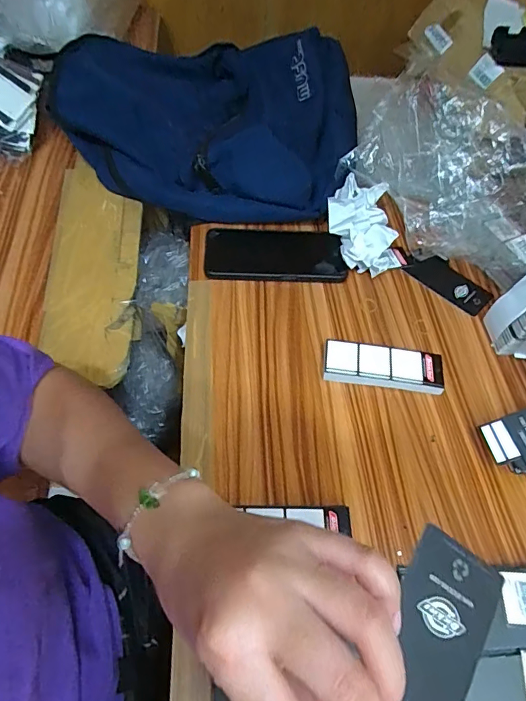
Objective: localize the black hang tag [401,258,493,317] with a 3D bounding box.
[{"bbox_3d":[0.226,-0.082,0.541,0.102,0.010,0.049,40,62,21],"label":"black hang tag"}]

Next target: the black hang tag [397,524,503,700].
[{"bbox_3d":[0.070,0.130,0.183,0.048,0.004,0.096,33,70,-10],"label":"black hang tag"}]

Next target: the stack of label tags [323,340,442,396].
[{"bbox_3d":[0.123,0.018,0.452,0.120,0.019,0.043,9,56,2],"label":"stack of label tags"}]

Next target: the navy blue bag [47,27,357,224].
[{"bbox_3d":[-0.088,-0.323,0.611,0.414,0.106,0.308,3,56,-2],"label":"navy blue bag"}]

